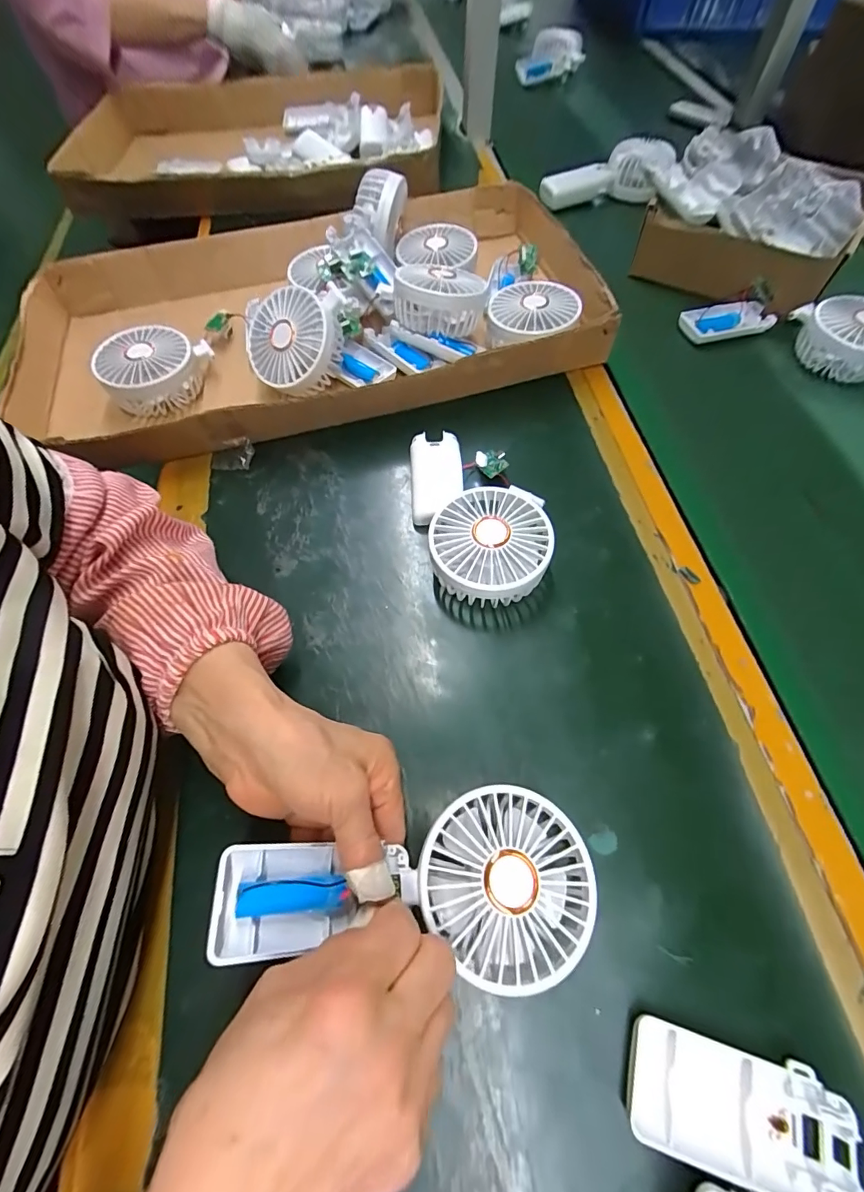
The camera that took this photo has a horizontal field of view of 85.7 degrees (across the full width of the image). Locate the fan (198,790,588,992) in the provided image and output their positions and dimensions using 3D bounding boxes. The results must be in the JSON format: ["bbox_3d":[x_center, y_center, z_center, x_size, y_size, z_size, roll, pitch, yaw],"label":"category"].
[{"bbox_3d":[-0.009,0.141,0.230,0.174,0.037,0.082,2,62,-5],"label":"fan"}]

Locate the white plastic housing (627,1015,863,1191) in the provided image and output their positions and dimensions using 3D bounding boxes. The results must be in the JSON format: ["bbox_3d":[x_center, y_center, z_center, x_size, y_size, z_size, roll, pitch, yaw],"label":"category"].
[{"bbox_3d":[0.140,0.238,0.215,0.095,0.014,0.048,14,63,9],"label":"white plastic housing"}]

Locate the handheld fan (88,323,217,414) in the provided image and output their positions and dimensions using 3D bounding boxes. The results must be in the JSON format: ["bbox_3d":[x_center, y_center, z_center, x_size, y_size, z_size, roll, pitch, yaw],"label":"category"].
[{"bbox_3d":[-0.262,-0.214,0.443,0.079,0.049,0.090,12,63,8],"label":"handheld fan"}]

